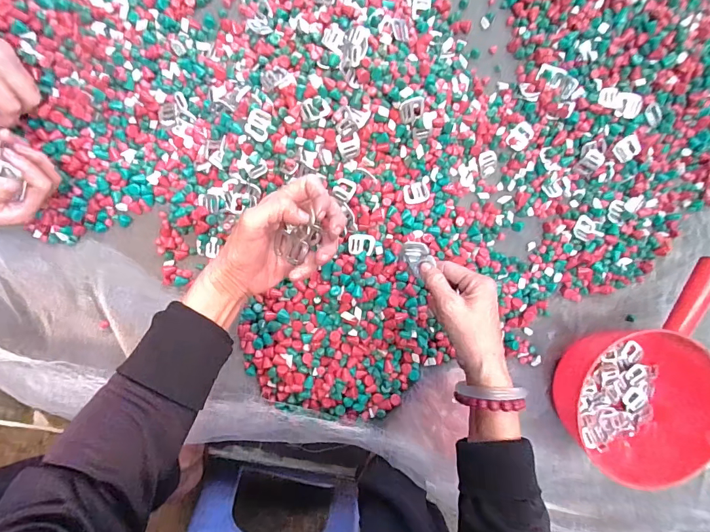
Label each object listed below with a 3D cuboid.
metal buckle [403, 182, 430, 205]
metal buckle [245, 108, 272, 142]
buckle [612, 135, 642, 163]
[{"bbox_3d":[0.080,-0.094,0.505,0.032,0.007,0.027,-9,92,-2],"label":"metal buckle"},{"bbox_3d":[-0.114,-0.167,0.461,0.027,0.005,0.034,14,96,-19],"label":"metal buckle"},{"bbox_3d":[0.348,-0.150,0.499,0.031,0.004,0.025,-37,93,16],"label":"buckle"}]

